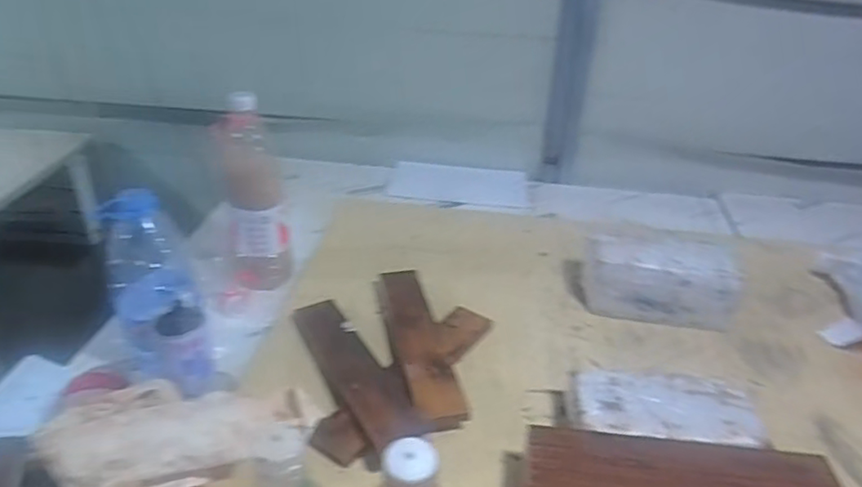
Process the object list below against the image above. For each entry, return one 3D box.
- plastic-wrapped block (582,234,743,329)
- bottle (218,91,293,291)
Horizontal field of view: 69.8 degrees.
[{"bbox_3d":[0.342,0.057,0.937,0.216,0.102,0.103,3,31,1],"label":"plastic-wrapped block"},{"bbox_3d":[-0.263,-0.068,0.925,0.086,0.268,0.080,-12,34,-23],"label":"bottle"}]

